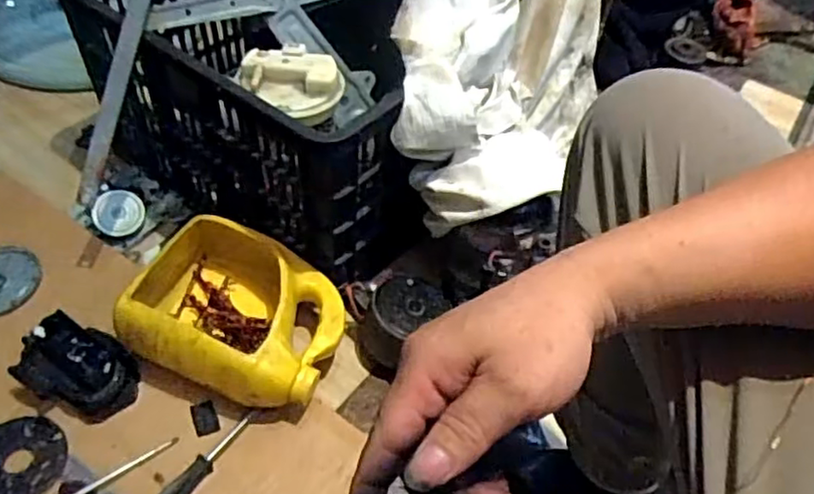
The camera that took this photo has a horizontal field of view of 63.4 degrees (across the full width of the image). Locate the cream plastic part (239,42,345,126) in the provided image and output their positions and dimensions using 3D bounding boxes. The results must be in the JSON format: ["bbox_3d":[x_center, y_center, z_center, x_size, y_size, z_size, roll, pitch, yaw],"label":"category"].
[{"bbox_3d":[-0.128,-0.184,0.739,0.114,0.035,0.105,-5,50,-8],"label":"cream plastic part"}]

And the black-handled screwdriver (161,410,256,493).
[{"bbox_3d":[-0.211,0.225,0.675,0.019,0.023,0.151,27,53,18],"label":"black-handled screwdriver"}]

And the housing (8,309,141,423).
[{"bbox_3d":[-0.357,0.134,0.719,0.123,0.064,0.080,19,51,12],"label":"housing"}]

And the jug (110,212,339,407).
[{"bbox_3d":[-0.187,0.072,0.754,0.231,0.102,0.185,19,51,12],"label":"jug"}]

